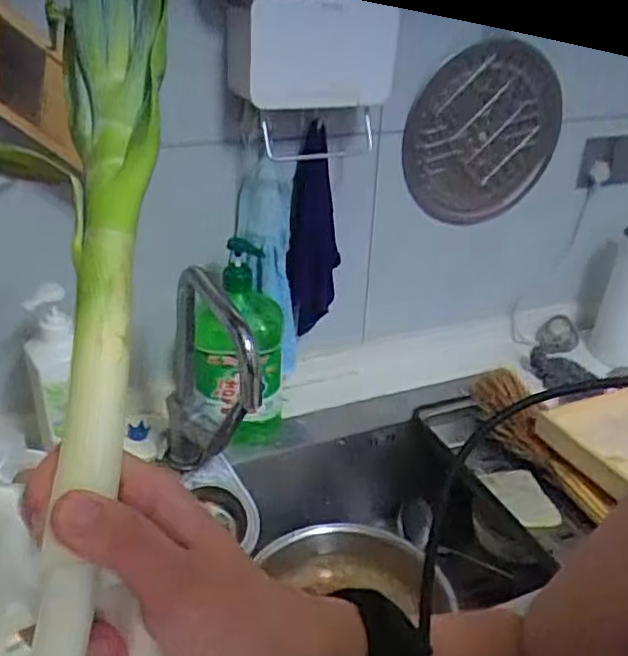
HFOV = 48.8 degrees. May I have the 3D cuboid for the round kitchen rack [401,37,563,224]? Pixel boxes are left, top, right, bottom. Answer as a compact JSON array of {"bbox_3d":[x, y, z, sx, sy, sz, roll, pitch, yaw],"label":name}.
[{"bbox_3d":[0.277,-0.315,1.134,0.308,0.278,0.031,-9,27,-23],"label":"round kitchen rack"}]

